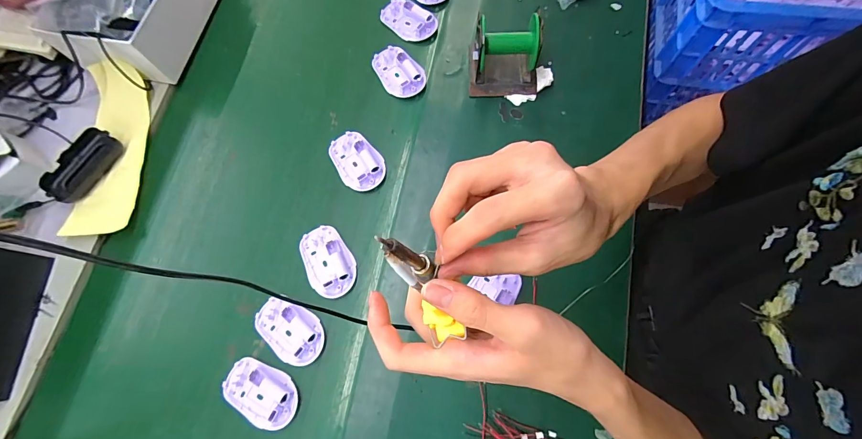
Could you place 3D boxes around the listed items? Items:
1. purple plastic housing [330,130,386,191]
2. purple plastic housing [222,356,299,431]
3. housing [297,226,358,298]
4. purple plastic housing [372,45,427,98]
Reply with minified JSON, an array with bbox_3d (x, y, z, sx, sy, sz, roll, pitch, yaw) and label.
[{"bbox_3d":[-0.104,-0.083,0.519,0.063,0.014,0.092,-31,73,-7],"label":"purple plastic housing"},{"bbox_3d":[-0.206,0.209,0.445,0.094,0.015,0.063,24,75,11],"label":"purple plastic housing"},{"bbox_3d":[-0.137,0.054,0.488,0.062,0.014,0.096,-25,72,-5],"label":"housing"},{"bbox_3d":[-0.048,-0.226,0.565,0.061,0.020,0.092,-31,73,-6],"label":"purple plastic housing"}]

